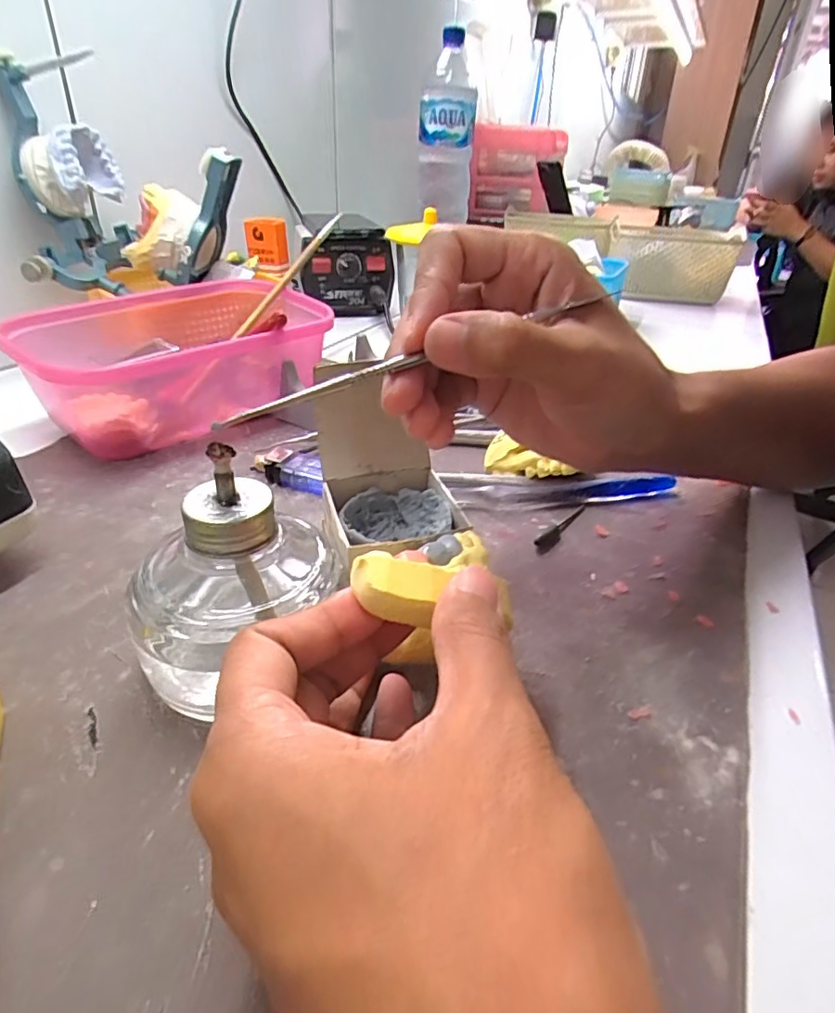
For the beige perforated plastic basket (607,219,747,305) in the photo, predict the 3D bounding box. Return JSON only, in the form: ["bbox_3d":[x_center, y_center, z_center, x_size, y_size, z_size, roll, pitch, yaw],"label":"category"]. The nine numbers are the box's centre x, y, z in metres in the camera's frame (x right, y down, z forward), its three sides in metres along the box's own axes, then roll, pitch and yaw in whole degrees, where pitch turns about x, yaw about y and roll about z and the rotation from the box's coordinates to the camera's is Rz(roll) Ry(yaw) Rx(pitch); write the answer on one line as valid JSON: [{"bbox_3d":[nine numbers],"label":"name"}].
[{"bbox_3d":[0.348,-0.342,0.791,0.161,0.081,0.142,12,34,15],"label":"beige perforated plastic basket"}]

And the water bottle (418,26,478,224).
[{"bbox_3d":[0.045,-0.569,0.864,0.081,0.237,0.084,3,33,1],"label":"water bottle"}]

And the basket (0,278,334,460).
[{"bbox_3d":[-0.155,-0.099,0.391,0.121,0.069,0.193,27,40,33],"label":"basket"}]

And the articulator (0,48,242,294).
[{"bbox_3d":[-0.232,-0.257,0.448,0.148,0.138,0.136,-13,36,-22],"label":"articulator"}]

